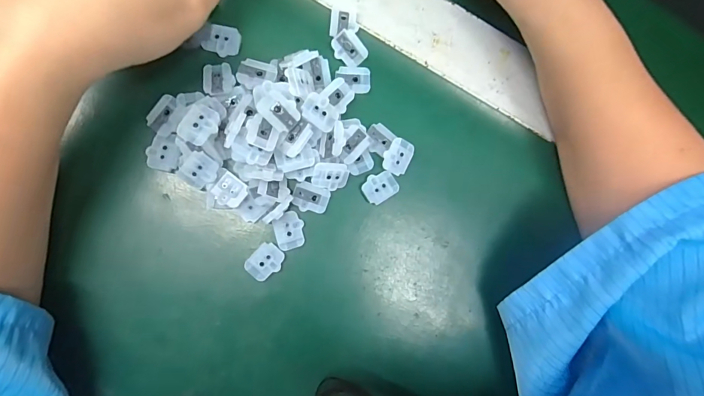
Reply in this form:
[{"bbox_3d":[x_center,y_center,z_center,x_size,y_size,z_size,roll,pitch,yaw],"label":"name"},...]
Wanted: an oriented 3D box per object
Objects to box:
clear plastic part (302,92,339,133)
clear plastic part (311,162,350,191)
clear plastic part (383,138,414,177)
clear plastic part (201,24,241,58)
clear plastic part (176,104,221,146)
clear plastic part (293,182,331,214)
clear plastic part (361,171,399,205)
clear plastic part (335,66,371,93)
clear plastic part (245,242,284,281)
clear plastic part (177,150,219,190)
[{"bbox_3d":[-0.018,-0.048,0.206,0.021,0.004,0.017,35,75,-26],"label":"clear plastic part"},{"bbox_3d":[-0.012,-0.013,0.213,0.021,0.005,0.015,3,86,-8],"label":"clear plastic part"},{"bbox_3d":[0.029,-0.026,0.223,0.016,0.004,0.022,28,83,-6],"label":"clear plastic part"},{"bbox_3d":[-0.076,-0.092,0.213,0.020,0.004,0.017,6,86,-8],"label":"clear plastic part"},{"bbox_3d":[-0.081,-0.039,0.196,0.017,0.006,0.021,26,83,-6],"label":"clear plastic part"},{"bbox_3d":[-0.024,0.000,0.216,0.021,0.004,0.016,17,84,-7],"label":"clear plastic part"},{"bbox_3d":[0.017,-0.007,0.223,0.021,0.004,0.017,-34,92,-9],"label":"clear plastic part"},{"bbox_3d":[0.001,-0.073,0.225,0.021,0.005,0.015,3,87,-9],"label":"clear plastic part"},{"bbox_3d":[-0.050,0.037,0.210,0.017,0.004,0.021,42,82,-4],"label":"clear plastic part"},{"bbox_3d":[-0.083,-0.015,0.198,0.017,0.006,0.018,39,82,-5],"label":"clear plastic part"}]

